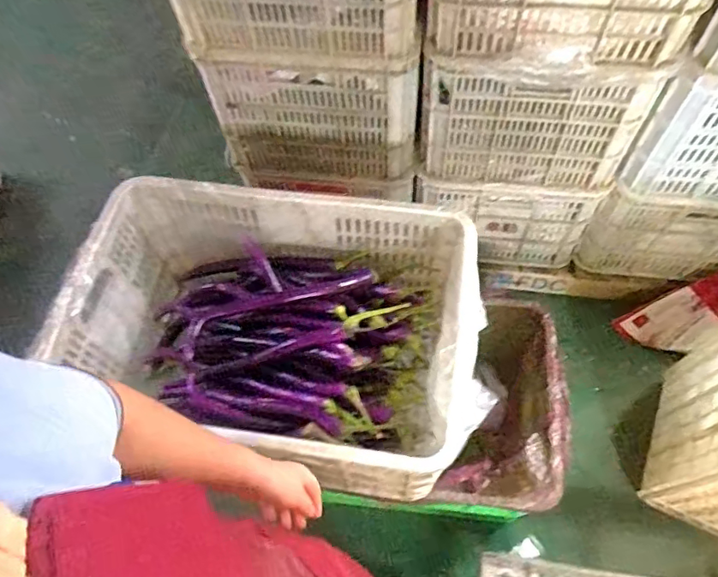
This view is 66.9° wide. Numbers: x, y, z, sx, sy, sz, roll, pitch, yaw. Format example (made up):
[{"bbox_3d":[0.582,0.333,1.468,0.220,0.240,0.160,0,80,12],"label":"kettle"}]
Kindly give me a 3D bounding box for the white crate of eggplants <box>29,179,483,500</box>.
[{"bbox_3d":[-0.137,0.084,0.958,0.636,0.292,0.421,8,63,7],"label":"white crate of eggplants"}]

